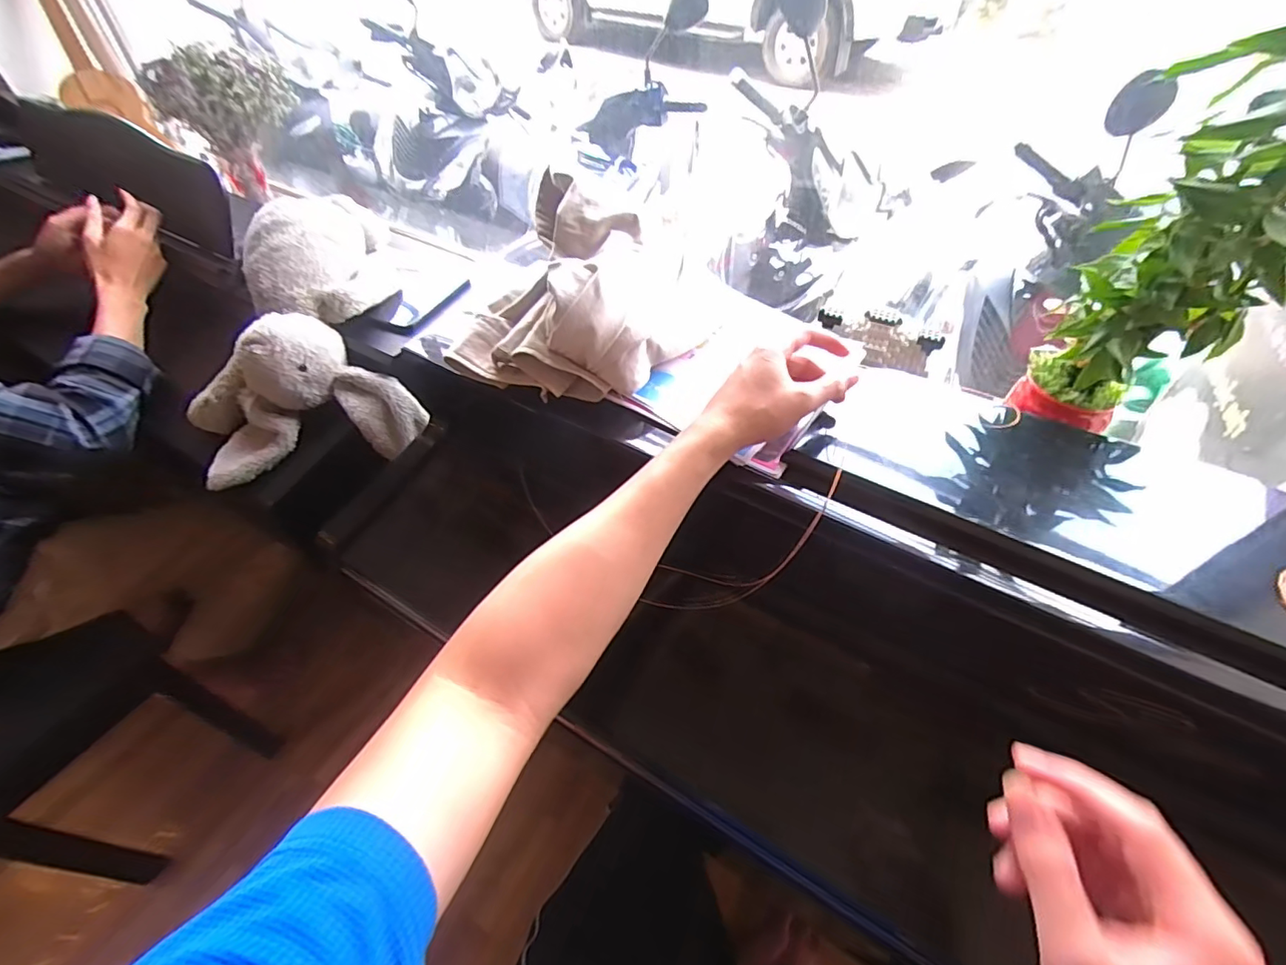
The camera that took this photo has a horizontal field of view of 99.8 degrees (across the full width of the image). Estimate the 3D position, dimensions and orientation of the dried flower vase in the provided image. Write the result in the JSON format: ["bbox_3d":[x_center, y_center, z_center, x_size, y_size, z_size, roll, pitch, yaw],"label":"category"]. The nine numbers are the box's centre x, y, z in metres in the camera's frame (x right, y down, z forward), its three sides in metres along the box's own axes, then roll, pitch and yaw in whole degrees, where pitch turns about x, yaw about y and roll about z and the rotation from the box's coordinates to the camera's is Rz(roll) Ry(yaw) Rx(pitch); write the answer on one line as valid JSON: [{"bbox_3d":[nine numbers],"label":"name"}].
[{"bbox_3d":[-0.828,-0.734,1.114,0.222,0.266,0.233,-21,51,-19],"label":"dried flower vase"}]

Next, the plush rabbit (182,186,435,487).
[{"bbox_3d":[-0.483,-0.220,0.740,0.286,0.192,0.388,-14,49,-14],"label":"plush rabbit"}]

